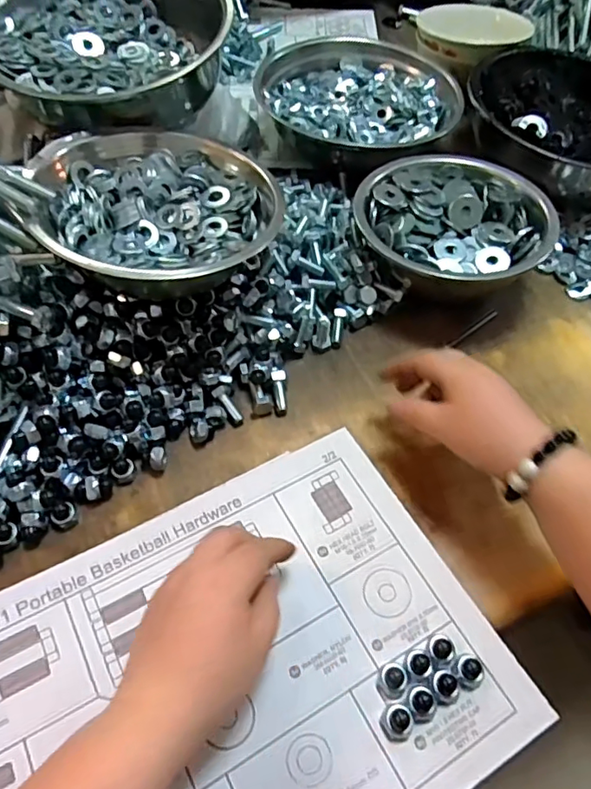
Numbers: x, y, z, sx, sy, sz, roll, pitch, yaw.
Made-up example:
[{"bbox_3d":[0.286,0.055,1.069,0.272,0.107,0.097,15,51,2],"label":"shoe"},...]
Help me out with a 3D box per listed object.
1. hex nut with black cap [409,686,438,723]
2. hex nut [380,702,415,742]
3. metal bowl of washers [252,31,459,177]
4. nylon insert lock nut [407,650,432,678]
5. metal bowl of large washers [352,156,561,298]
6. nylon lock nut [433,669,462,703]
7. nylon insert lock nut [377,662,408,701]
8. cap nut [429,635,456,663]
[{"bbox_3d":[0.073,0.177,0.316,0.016,0.012,0.018,-27,63,-21],"label":"hex nut with black cap"},{"bbox_3d":[0.059,0.183,0.310,0.018,0.013,0.018,-24,62,-19],"label":"hex nut"},{"bbox_3d":[0.065,-0.328,0.620,0.206,0.059,0.189,2,57,-4],"label":"metal bowl of washers"},{"bbox_3d":[0.073,0.159,0.327,0.013,0.012,0.014,2,57,-4],"label":"nylon insert lock nut"},{"bbox_3d":[0.136,-0.154,0.515,0.171,0.063,0.159,2,57,-4],"label":"metal bowl of large washers"},{"bbox_3d":[0.089,0.169,0.321,0.017,0.013,0.017,2,57,-4],"label":"nylon lock nut"},{"bbox_3d":[0.057,0.167,0.324,0.015,0.011,0.019,18,57,6],"label":"nylon insert lock nut"},{"bbox_3d":[0.088,0.152,0.331,0.015,0.016,0.014,2,57,-4],"label":"cap nut"}]

